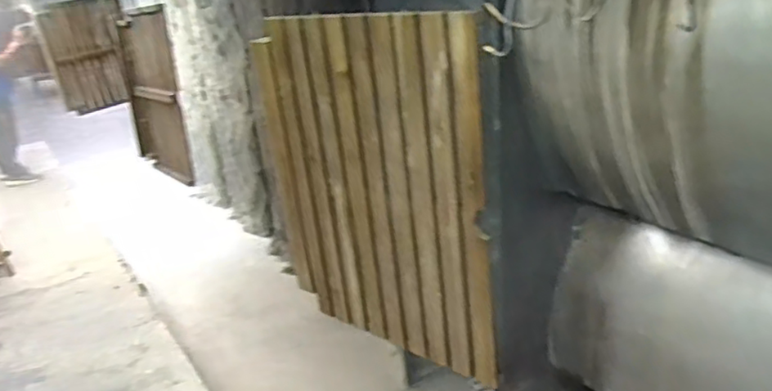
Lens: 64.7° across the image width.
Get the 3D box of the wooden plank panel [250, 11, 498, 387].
[{"bbox_3d":[-0.047,-0.002,1.290,0.589,0.714,0.021,14,32,42],"label":"wooden plank panel"}]

